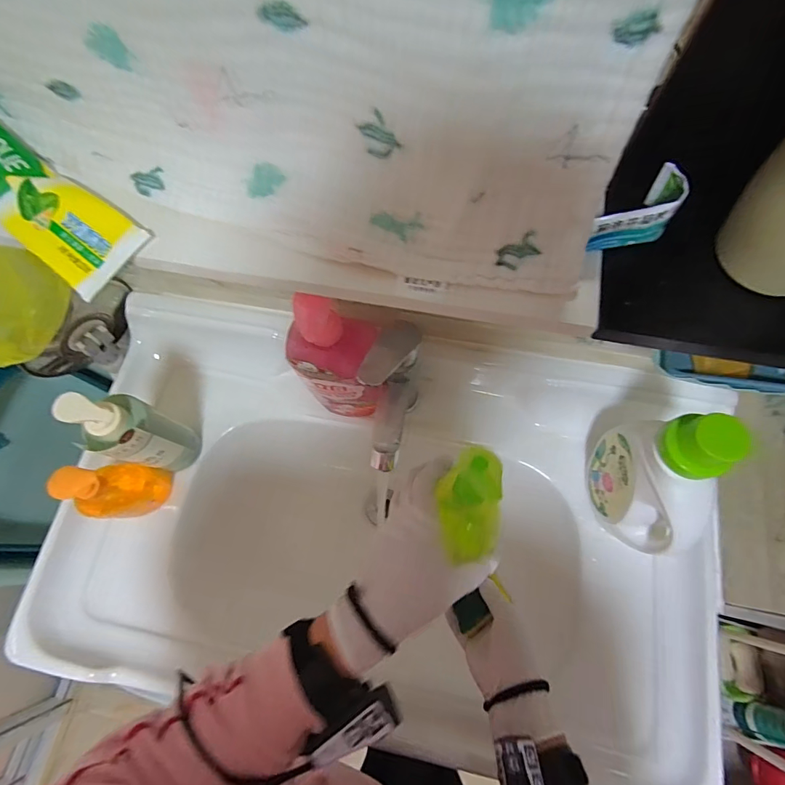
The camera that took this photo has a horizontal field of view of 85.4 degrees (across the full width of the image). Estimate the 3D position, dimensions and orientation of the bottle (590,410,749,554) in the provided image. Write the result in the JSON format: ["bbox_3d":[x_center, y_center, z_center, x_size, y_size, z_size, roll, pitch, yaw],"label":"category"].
[{"bbox_3d":[0.281,0.095,0.445,0.058,0.200,0.132,-11,72,-2],"label":"bottle"}]

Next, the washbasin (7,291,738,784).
[{"bbox_3d":[-0.017,0.172,0.569,0.795,0.177,0.470,11,72,5],"label":"washbasin"}]

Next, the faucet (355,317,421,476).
[{"bbox_3d":[-0.007,0.025,0.488,0.050,0.181,0.118,15,73,7],"label":"faucet"}]

